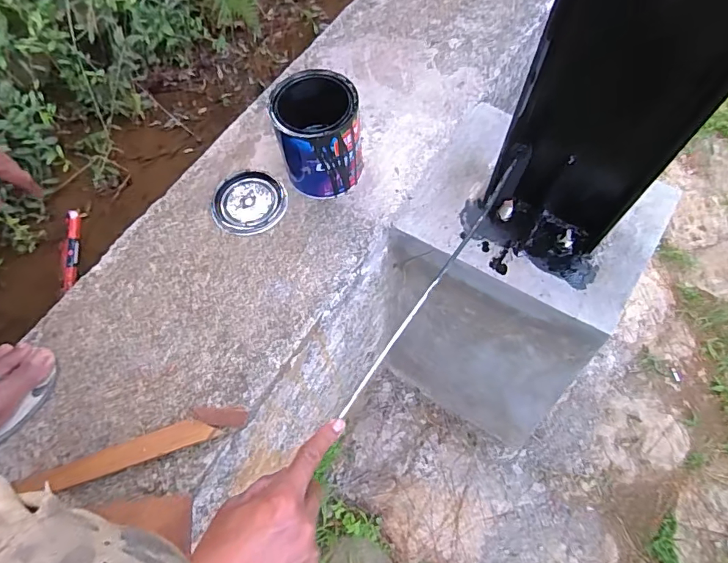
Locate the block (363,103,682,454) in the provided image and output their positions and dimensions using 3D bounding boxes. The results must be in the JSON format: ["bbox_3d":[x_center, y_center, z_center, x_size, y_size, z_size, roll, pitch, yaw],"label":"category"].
[{"bbox_3d":[0.239,0.041,0.879,0.334,0.561,0.322,26,68,12],"label":"block"}]

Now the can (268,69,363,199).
[{"bbox_3d":[-0.058,-0.190,0.621,0.100,0.124,0.110,-1,66,2],"label":"can"}]

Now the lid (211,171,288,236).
[{"bbox_3d":[-0.159,-0.110,0.651,0.100,0.008,0.097,-1,66,2],"label":"lid"}]

